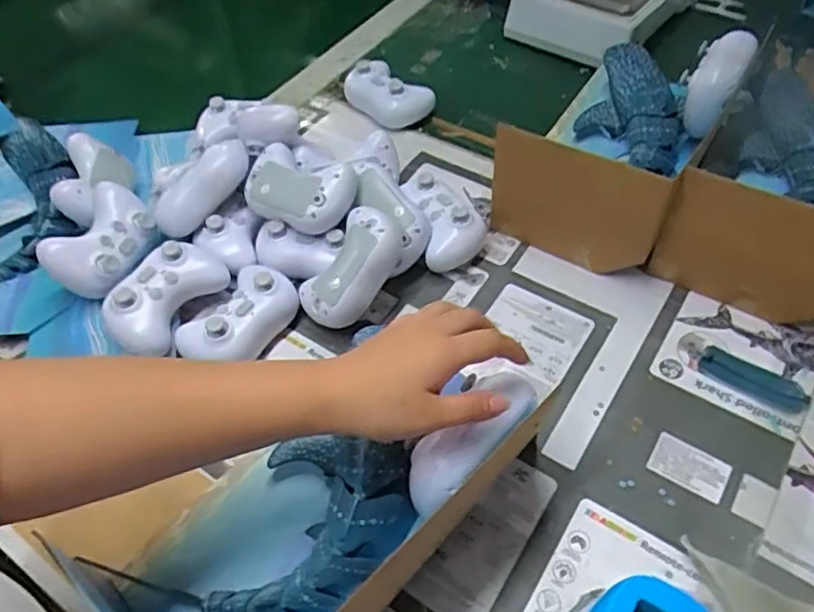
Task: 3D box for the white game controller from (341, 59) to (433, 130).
[{"bbox_3d":[-0.028,-0.267,0.777,0.066,0.042,0.104,-33,57,-22],"label":"white game controller"}]

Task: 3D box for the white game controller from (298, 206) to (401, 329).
[{"bbox_3d":[-0.047,-0.032,0.575,0.113,0.050,0.072,-54,47,0],"label":"white game controller"}]

